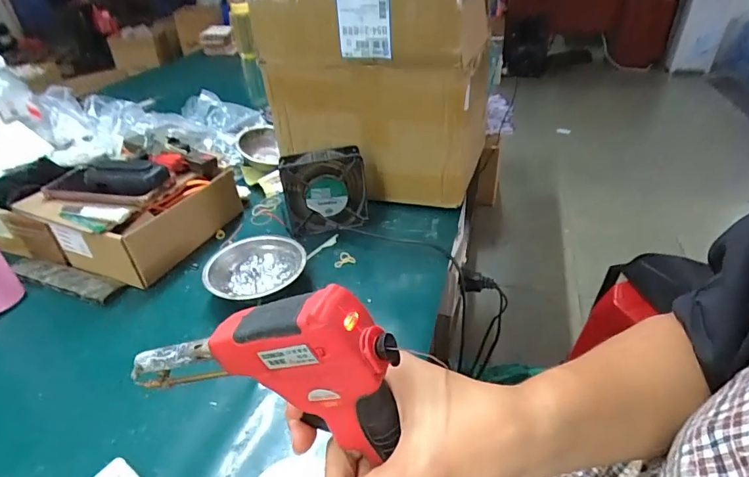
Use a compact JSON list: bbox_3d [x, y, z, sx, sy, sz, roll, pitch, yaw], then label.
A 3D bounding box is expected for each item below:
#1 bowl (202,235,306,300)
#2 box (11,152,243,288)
[{"bbox_3d":[-0.155,0.046,0.582,0.125,0.043,0.125,-2,35,2],"label":"bowl"},{"bbox_3d":[-0.352,-0.053,0.659,0.202,0.128,0.209,12,38,21],"label":"box"}]

